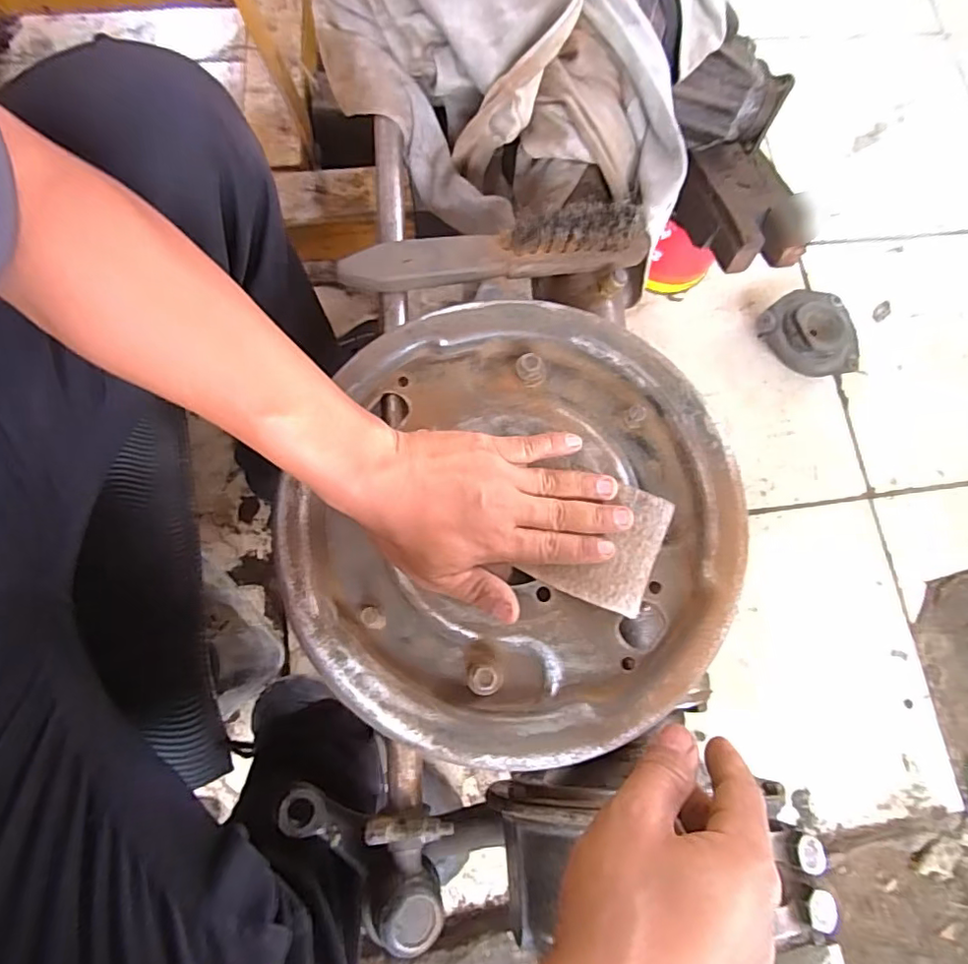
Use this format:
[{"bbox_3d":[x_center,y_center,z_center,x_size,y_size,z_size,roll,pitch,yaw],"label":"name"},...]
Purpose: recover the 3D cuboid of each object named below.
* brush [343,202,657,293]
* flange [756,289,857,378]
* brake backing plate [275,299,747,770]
[{"bbox_3d":[0.011,-0.173,0.423,0.231,0.044,0.029,-10,78,-7],"label":"brush"},{"bbox_3d":[0.480,-0.213,0.817,0.119,0.056,0.142,-37,82,-12],"label":"flange"},{"bbox_3d":[0.016,0.022,0.371,0.288,0.028,0.288,0,78,0],"label":"brake backing plate"}]

